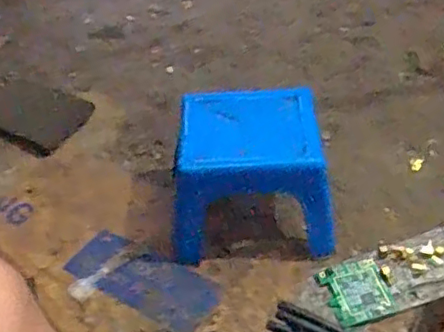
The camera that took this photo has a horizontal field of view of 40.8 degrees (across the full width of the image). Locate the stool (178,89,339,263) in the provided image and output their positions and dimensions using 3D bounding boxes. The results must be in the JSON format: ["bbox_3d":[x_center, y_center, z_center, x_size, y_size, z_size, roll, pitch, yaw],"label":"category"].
[{"bbox_3d":[0.043,0.008,1.068,0.274,0.183,0.256,-6,44,3],"label":"stool"}]

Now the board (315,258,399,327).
[{"bbox_3d":[0.134,0.125,0.593,0.061,0.010,0.063,-16,45,-7],"label":"board"}]

